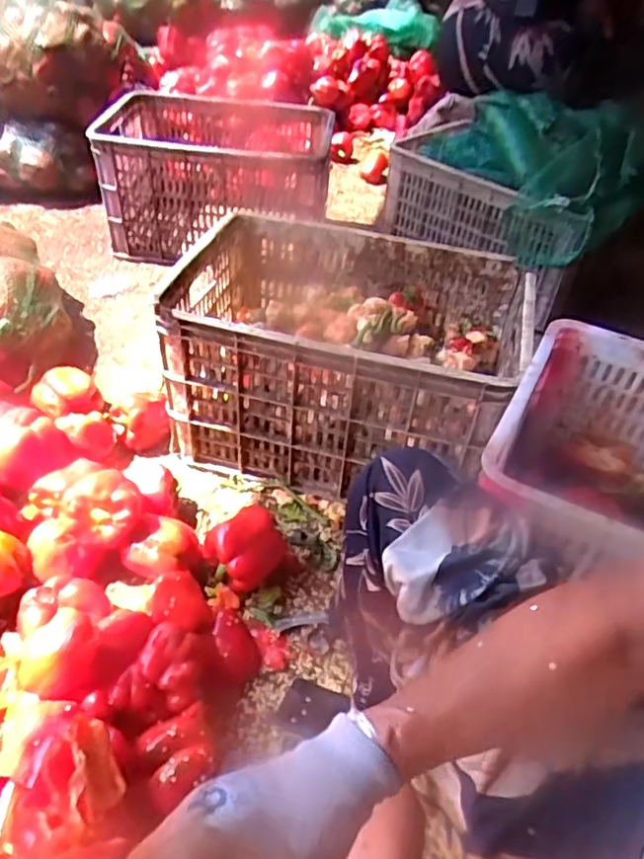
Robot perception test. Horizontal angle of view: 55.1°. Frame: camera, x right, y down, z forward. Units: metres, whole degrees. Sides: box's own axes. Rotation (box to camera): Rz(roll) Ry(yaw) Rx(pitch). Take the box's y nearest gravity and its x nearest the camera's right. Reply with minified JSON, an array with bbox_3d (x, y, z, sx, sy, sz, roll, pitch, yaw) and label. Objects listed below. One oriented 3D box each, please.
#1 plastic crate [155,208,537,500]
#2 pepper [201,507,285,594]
[{"bbox_3d":[0.033,-0.115,1.017,0.513,0.304,0.387,16,43,11],"label":"plastic crate"},{"bbox_3d":[-0.101,0.170,0.846,0.092,0.101,0.090,-30,53,-33],"label":"pepper"}]

